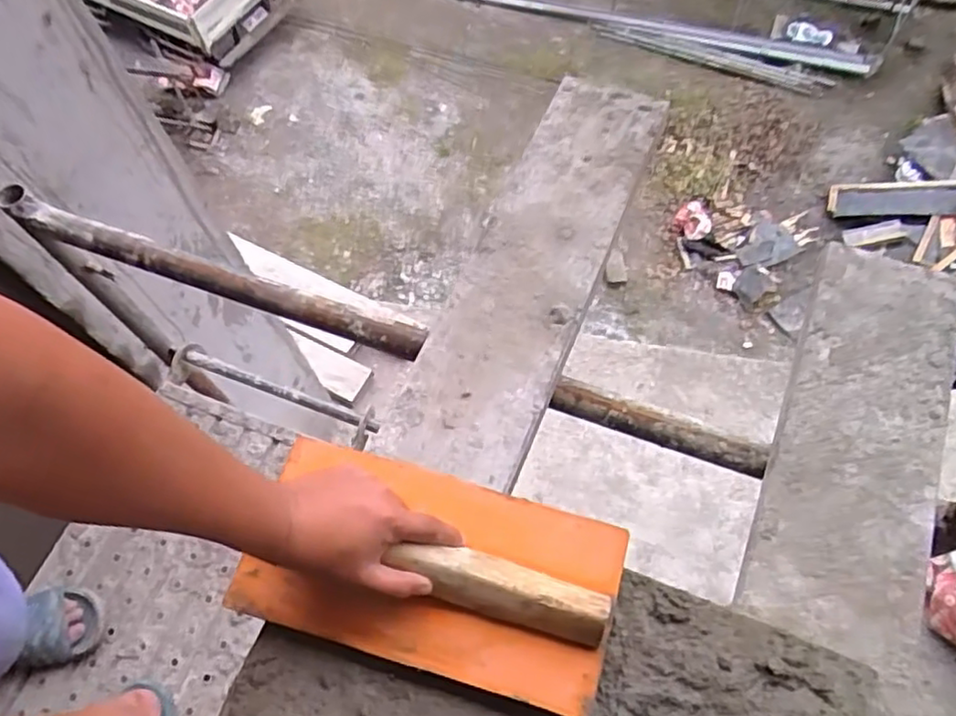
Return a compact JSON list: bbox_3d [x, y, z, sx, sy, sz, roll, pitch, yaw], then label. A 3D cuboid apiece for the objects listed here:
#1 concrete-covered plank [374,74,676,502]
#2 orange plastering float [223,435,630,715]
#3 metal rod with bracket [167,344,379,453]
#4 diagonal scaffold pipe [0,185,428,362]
[{"bbox_3d":[0.072,-0.126,0.793,0.154,0.028,0.582,20,66,13],"label":"concrete-covered plank"},{"bbox_3d":[-0.045,0.178,0.573,0.321,0.049,0.164,14,64,10],"label":"orange plastering float"},{"bbox_3d":[-0.381,0.066,1.218,0.422,0.056,0.077,17,65,11],"label":"metal rod with bracket"},{"bbox_3d":[-0.353,-0.109,0.866,0.611,0.049,0.045,18,65,11],"label":"diagonal scaffold pipe"}]

